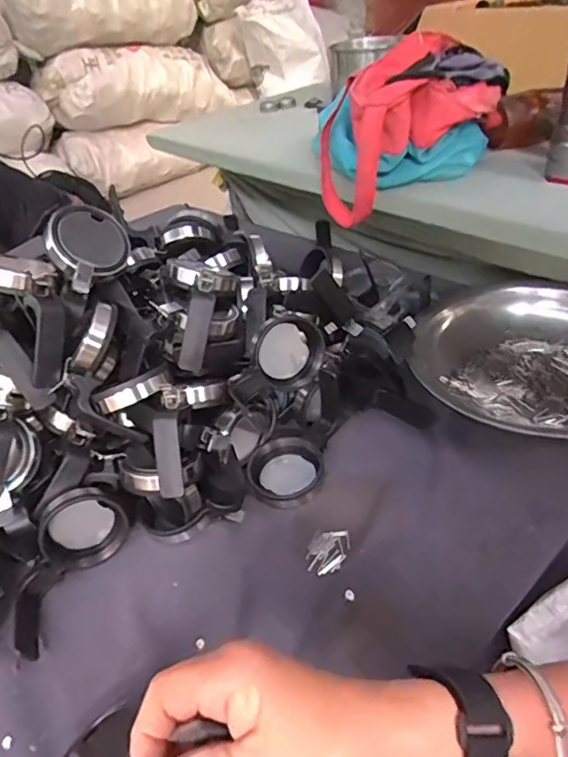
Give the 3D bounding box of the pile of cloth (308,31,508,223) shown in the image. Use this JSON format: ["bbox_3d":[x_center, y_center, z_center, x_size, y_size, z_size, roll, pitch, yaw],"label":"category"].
[{"bbox_3d":[0.149,-0.262,0.576,0.200,0.145,0.125,-16,38,-8],"label":"pile of cloth"}]

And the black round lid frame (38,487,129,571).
[{"bbox_3d":[-0.178,0.134,0.486,0.071,0.030,0.067,-7,75,-14],"label":"black round lid frame"}]

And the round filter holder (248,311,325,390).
[{"bbox_3d":[0.004,-0.026,0.538,0.069,0.042,0.069,24,91,4],"label":"round filter holder"}]

